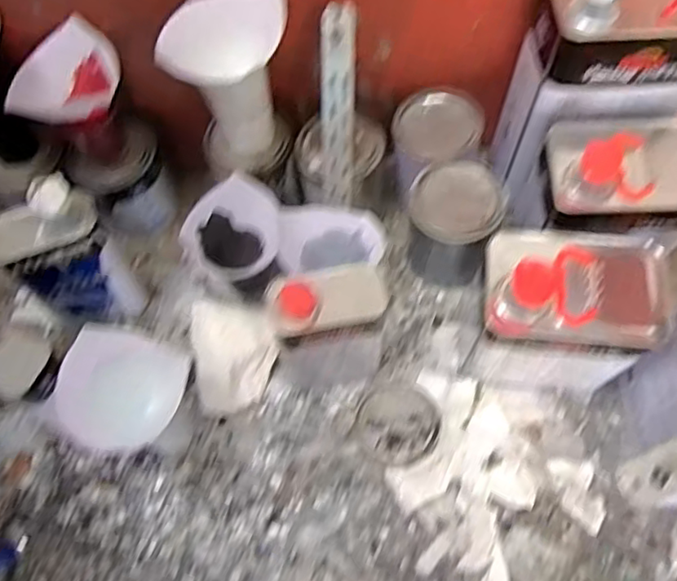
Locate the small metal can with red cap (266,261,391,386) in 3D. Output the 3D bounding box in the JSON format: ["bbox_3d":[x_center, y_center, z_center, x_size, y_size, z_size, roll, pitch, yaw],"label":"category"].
[{"bbox_3d":[-0.012,0.047,0.679,0.123,0.194,0.073,-8,66,-1],"label":"small metal can with red cap"}]

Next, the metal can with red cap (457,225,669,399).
[{"bbox_3d":[0.229,0.025,0.659,0.170,0.212,0.111,5,66,5],"label":"metal can with red cap"}]

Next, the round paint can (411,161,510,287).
[{"bbox_3d":[0.139,-0.080,0.763,0.106,0.140,0.099,21,69,12],"label":"round paint can"}]

